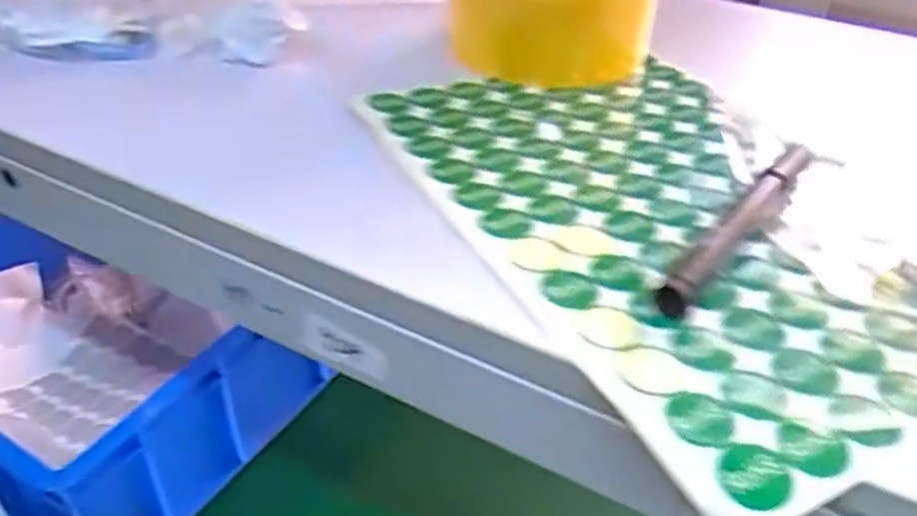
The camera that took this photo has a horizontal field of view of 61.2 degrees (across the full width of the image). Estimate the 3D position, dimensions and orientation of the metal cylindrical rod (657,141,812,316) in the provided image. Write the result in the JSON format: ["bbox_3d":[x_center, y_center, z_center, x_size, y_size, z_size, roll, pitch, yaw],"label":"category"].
[{"bbox_3d":[0.113,-0.015,0.307,0.010,0.012,0.131,27,44,30],"label":"metal cylindrical rod"}]

